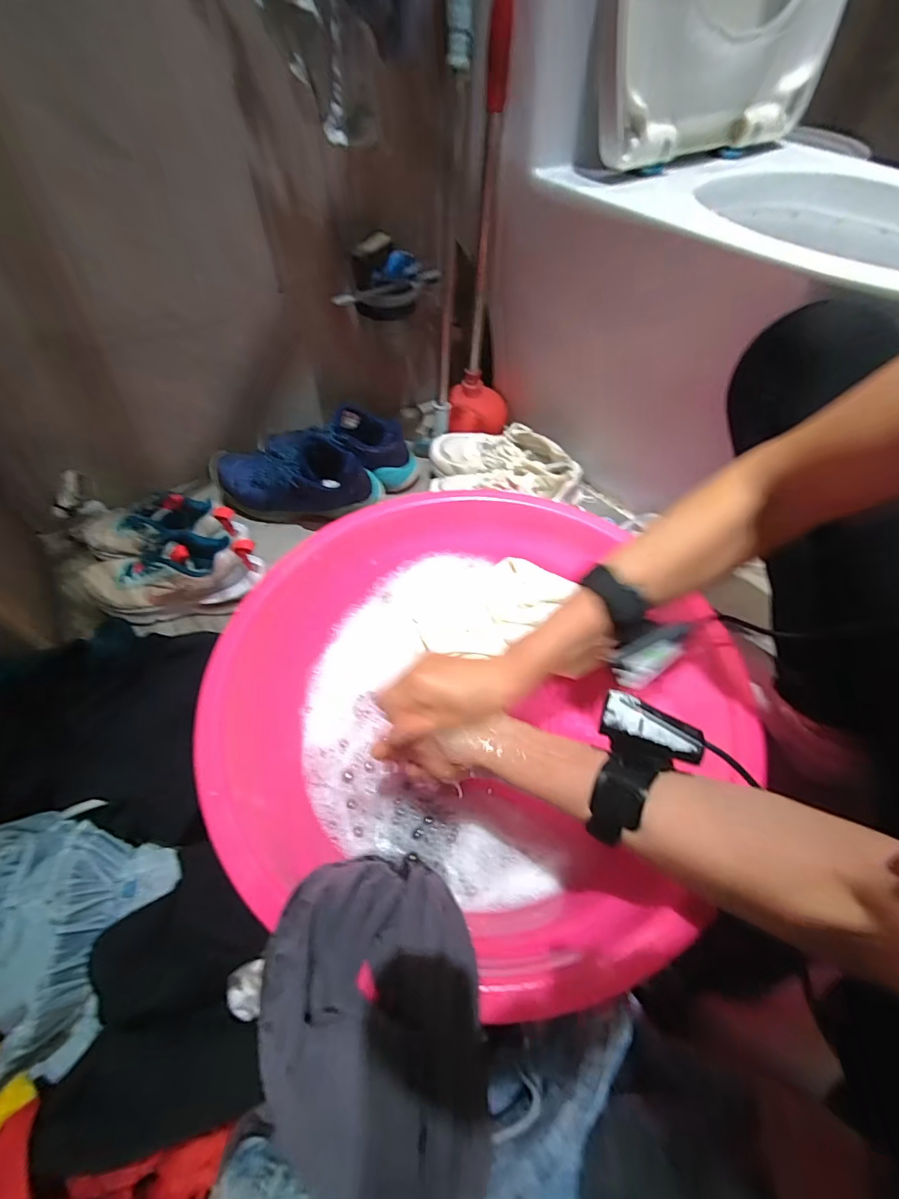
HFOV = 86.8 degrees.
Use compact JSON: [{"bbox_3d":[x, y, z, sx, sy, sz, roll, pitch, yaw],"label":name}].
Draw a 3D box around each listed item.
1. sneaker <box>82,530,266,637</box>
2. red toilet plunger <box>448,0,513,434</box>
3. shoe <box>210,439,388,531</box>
[{"bbox_3d":[-0.391,-0.026,0.678,0.237,0.105,0.097,-1,53,-1],"label":"sneaker"},{"bbox_3d":[0.055,-0.495,0.709,0.104,0.499,0.132,7,54,5],"label":"red toilet plunger"},{"bbox_3d":[-0.257,-0.197,0.781,0.272,0.118,0.100,5,53,3],"label":"shoe"}]

